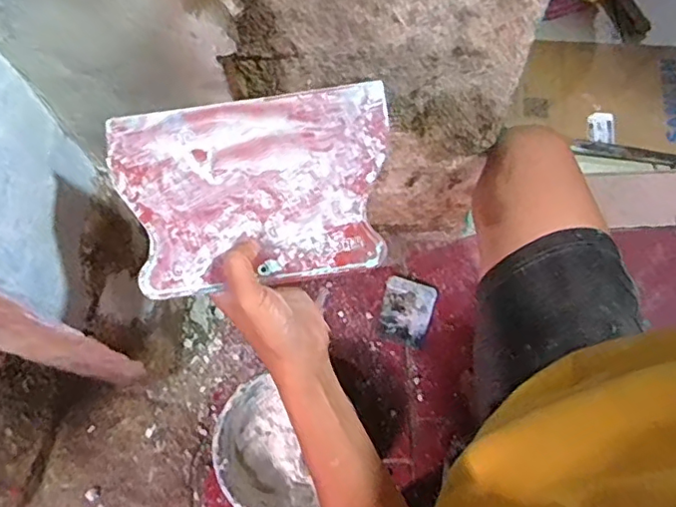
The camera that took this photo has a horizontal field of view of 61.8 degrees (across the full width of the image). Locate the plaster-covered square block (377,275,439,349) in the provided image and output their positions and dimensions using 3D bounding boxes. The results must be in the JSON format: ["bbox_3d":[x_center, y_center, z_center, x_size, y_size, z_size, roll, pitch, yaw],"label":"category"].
[{"bbox_3d":[0.108,0.091,0.879,0.079,0.012,0.100,13,71,7],"label":"plaster-covered square block"}]

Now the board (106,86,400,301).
[{"bbox_3d":[-0.061,-0.048,0.420,0.203,0.004,0.138,-8,81,0],"label":"board"}]

